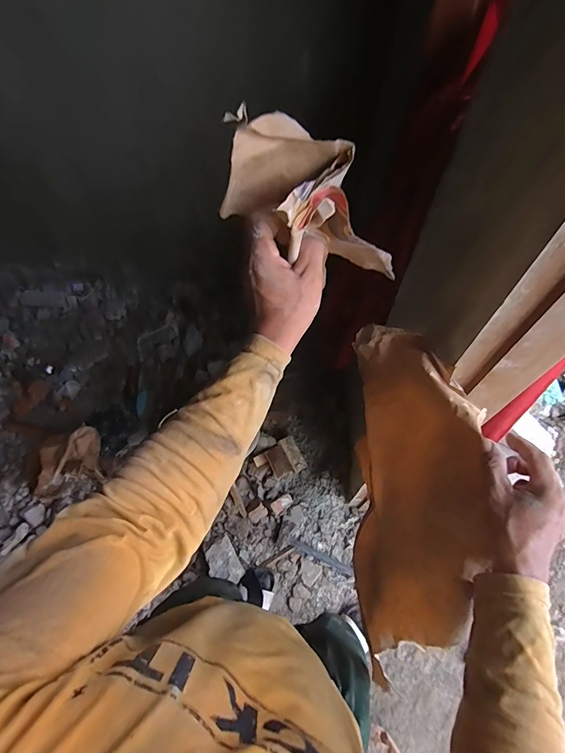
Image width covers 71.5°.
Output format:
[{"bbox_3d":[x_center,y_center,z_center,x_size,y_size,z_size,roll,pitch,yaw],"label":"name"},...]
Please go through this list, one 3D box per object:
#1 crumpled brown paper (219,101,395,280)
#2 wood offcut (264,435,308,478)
[{"bbox_3d":[0.027,-0.139,0.352,0.189,0.094,0.084,28,59,-35],"label":"crumpled brown paper"},{"bbox_3d":[0.012,0.281,1.351,0.103,0.046,0.120,-29,84,-6],"label":"wood offcut"}]

